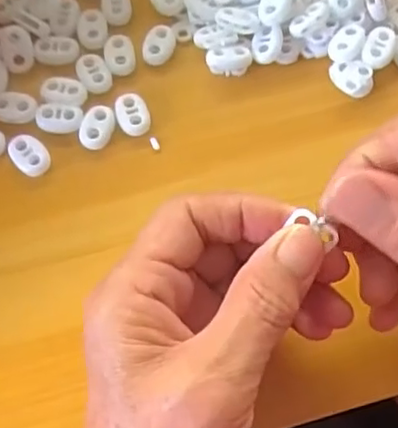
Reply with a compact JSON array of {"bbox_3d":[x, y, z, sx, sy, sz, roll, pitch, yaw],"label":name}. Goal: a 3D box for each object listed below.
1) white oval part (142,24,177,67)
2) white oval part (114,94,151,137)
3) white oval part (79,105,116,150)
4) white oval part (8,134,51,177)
[{"bbox_3d":[-0.020,-0.085,0.318,0.015,0.006,0.020,10,67,4],"label":"white oval part"},{"bbox_3d":[-0.032,-0.048,0.303,0.014,0.006,0.022,-21,68,-9],"label":"white oval part"},{"bbox_3d":[-0.049,-0.041,0.299,0.015,0.005,0.021,16,68,7],"label":"white oval part"},{"bbox_3d":[-0.080,-0.028,0.294,0.015,0.005,0.023,-41,73,-16],"label":"white oval part"}]

